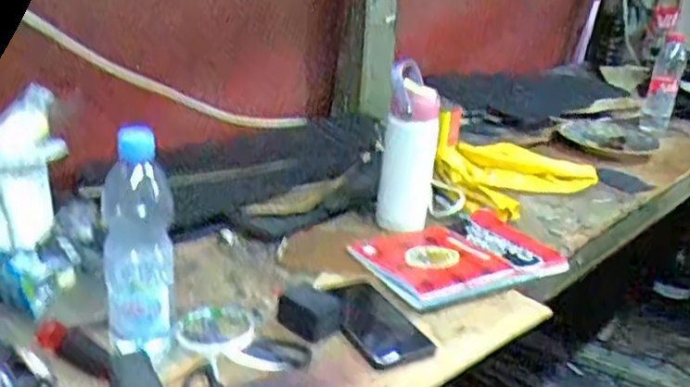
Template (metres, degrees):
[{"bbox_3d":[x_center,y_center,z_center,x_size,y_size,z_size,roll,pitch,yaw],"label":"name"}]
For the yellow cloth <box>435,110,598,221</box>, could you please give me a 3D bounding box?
[{"bbox_3d":[0.279,-0.069,1.227,0.255,0.091,0.339,25,31,36],"label":"yellow cloth"}]

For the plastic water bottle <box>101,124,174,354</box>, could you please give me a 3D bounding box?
[{"bbox_3d":[-0.207,0.052,0.682,0.065,0.236,0.078,-2,25,-16],"label":"plastic water bottle"}]

